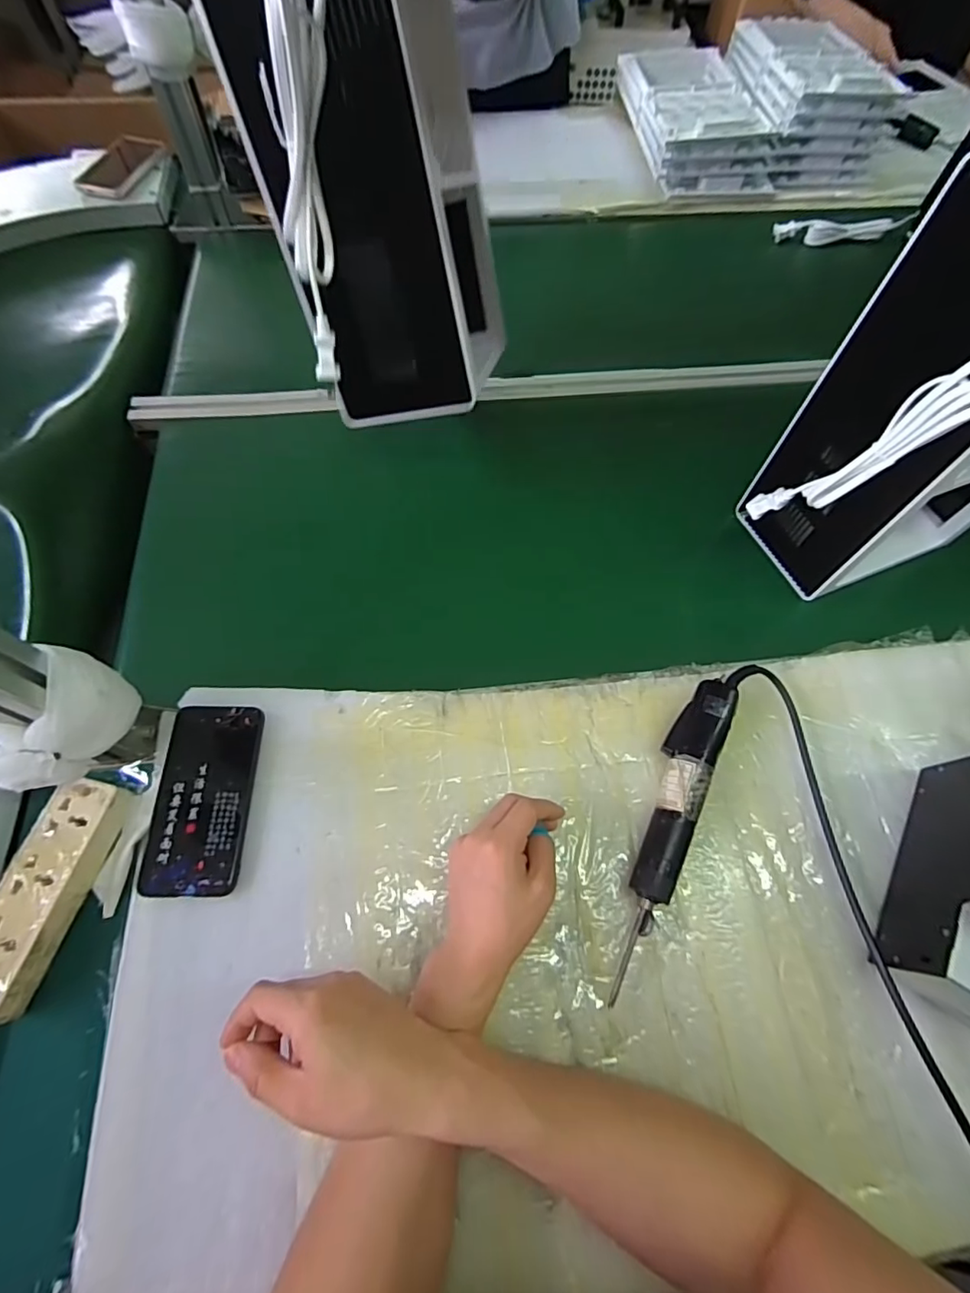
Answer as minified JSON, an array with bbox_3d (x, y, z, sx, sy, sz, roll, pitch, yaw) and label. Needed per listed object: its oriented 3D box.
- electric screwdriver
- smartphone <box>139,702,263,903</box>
[{"bbox_3d":[0.155,0.145,0.448,0.041,0.045,0.263,25,66,10],"label":"electric screwdriver"},{"bbox_3d":[-0.241,0.127,0.453,0.081,0.013,0.154,0,64,-2],"label":"smartphone"}]

